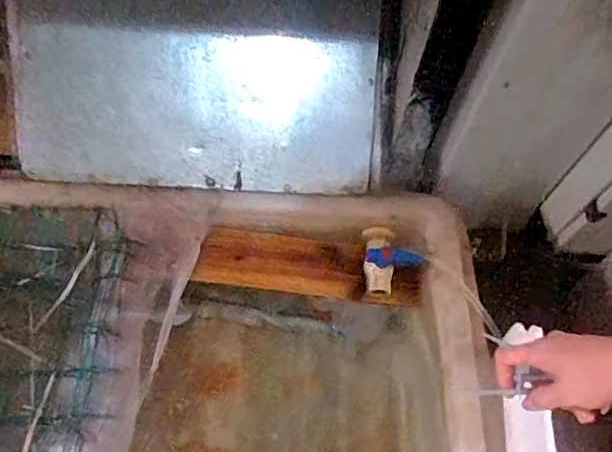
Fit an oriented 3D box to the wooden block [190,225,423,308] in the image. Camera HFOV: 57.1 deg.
[{"bbox_3d":[0.008,0.059,0.835,0.327,0.038,0.082,6,63,-1],"label":"wooden block"}]

